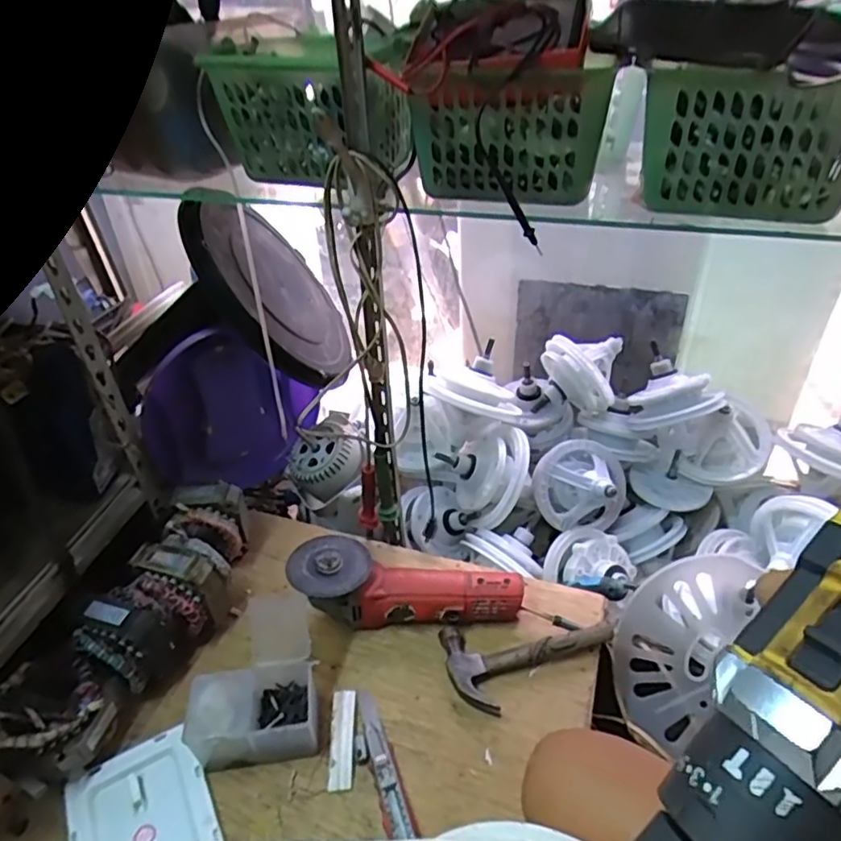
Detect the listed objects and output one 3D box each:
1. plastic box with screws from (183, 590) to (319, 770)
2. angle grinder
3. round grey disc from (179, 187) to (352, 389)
[{"bbox_3d":[-0.179,0.283,0.662,0.130,0.106,0.140,-11,39,-10],"label":"plastic box with screws"},{"bbox_3d":[-0.017,0.212,0.759,0.281,0.094,0.092,3,39,8],"label":"angle grinder"},{"bbox_3d":[-0.193,-0.176,0.860,0.034,0.279,0.279,-30,-1,20],"label":"round grey disc"}]

